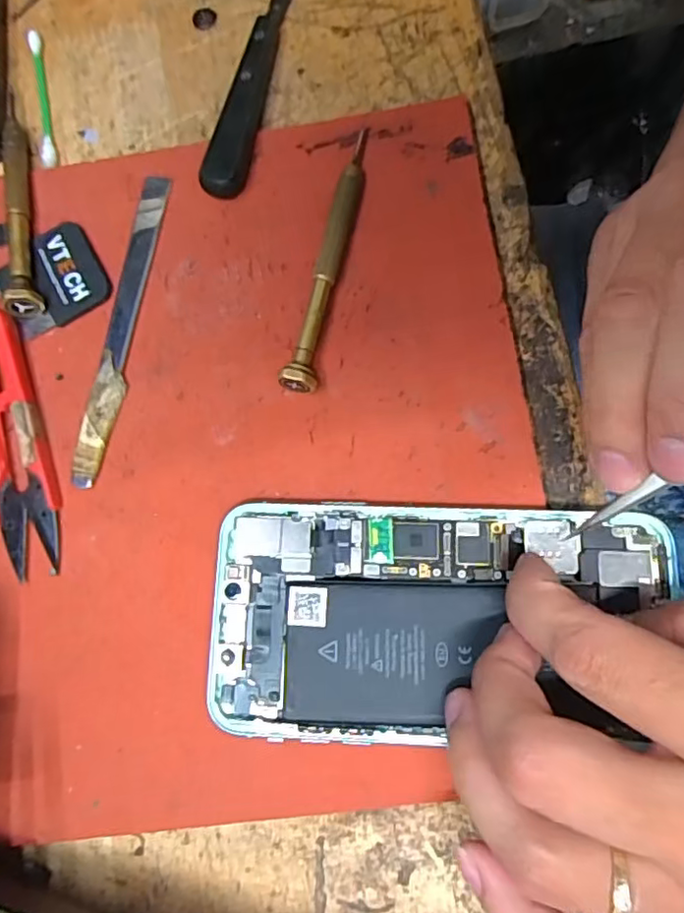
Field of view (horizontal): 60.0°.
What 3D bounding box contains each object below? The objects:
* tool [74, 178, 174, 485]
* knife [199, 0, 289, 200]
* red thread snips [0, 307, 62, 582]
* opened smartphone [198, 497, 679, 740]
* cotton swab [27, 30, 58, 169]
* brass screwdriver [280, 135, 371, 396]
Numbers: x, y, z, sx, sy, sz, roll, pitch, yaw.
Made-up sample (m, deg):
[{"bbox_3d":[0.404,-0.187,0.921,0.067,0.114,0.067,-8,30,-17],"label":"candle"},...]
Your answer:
[{"bbox_3d":[-0.083,-0.051,0.227,0.013,0.004,0.125,9,79,6],"label":"tool"},{"bbox_3d":[-0.034,-0.169,0.247,0.018,0.013,0.138,10,79,6],"label":"knife"},{"bbox_3d":[-0.121,-0.008,0.217,0.022,0.009,0.099,-16,78,1],"label":"red thread snips"},{"bbox_3d":[0.031,0.053,0.195,0.146,0.011,0.074,1,77,1],"label":"opened smartphone"},{"bbox_3d":[-0.131,-0.154,0.256,0.008,0.005,0.068,-11,78,2],"label":"cotton swab"},{"bbox_3d":[-0.002,-0.076,0.224,0.012,0.011,0.110,15,80,7],"label":"brass screwdriver"}]

